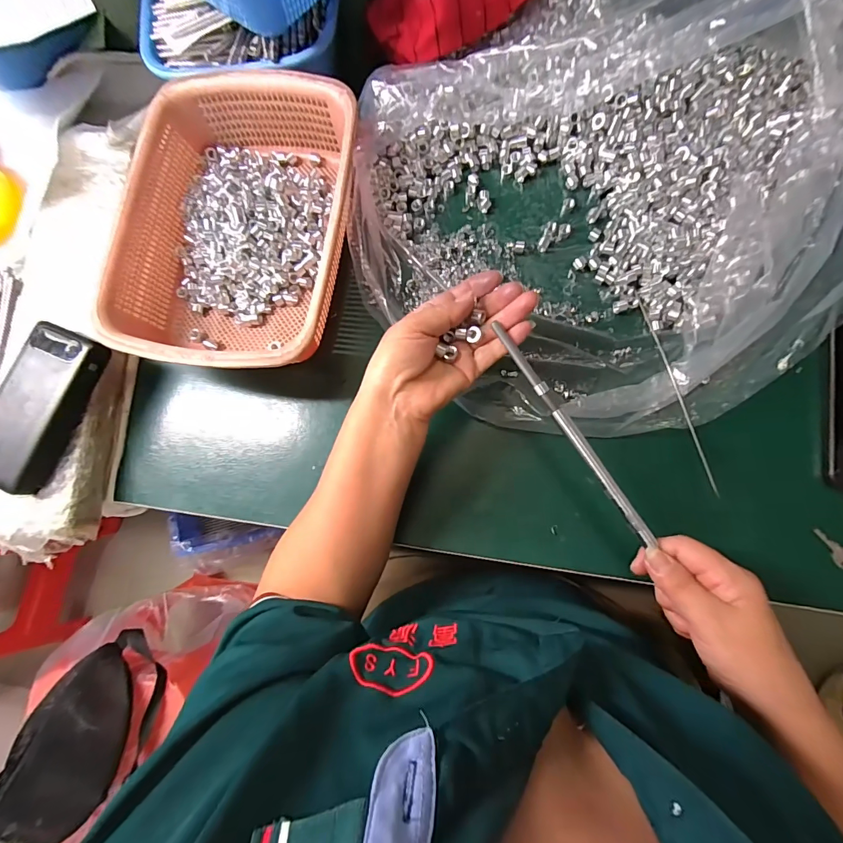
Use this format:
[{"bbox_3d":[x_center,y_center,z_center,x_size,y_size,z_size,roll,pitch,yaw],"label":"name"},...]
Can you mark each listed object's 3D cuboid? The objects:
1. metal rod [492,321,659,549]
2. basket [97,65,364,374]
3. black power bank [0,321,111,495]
[{"bbox_3d":[0.120,0.009,0.313,0.010,0.005,0.202,-35,88,2],"label":"metal rod"},{"bbox_3d":[-0.177,-0.190,0.391,0.214,0.067,0.293,8,82,6],"label":"basket"},{"bbox_3d":[-0.365,-0.015,0.372,0.069,0.022,0.152,22,87,8],"label":"black power bank"}]

